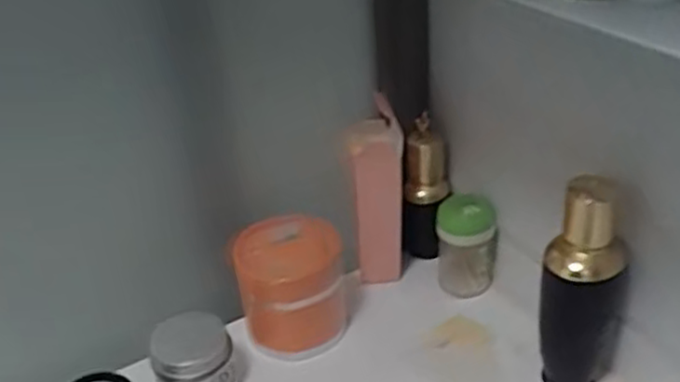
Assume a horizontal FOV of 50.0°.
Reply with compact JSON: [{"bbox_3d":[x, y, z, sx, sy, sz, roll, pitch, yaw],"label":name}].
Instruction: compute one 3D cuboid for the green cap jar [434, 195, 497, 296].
[{"bbox_3d":[0.110,0.043,0.631,0.050,0.092,0.056,2,33,12],"label":"green cap jar"}]

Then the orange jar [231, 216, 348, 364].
[{"bbox_3d":[-0.042,0.075,0.583,0.084,0.088,0.072,21,41,36],"label":"orange jar"}]

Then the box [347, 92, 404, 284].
[{"bbox_3d":[0.034,-0.001,0.640,0.042,0.166,0.046,-4,32,2],"label":"box"}]

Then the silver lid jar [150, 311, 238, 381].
[{"bbox_3d":[-0.109,0.129,0.551,0.057,0.056,0.055,-4,32,3],"label":"silver lid jar"}]

